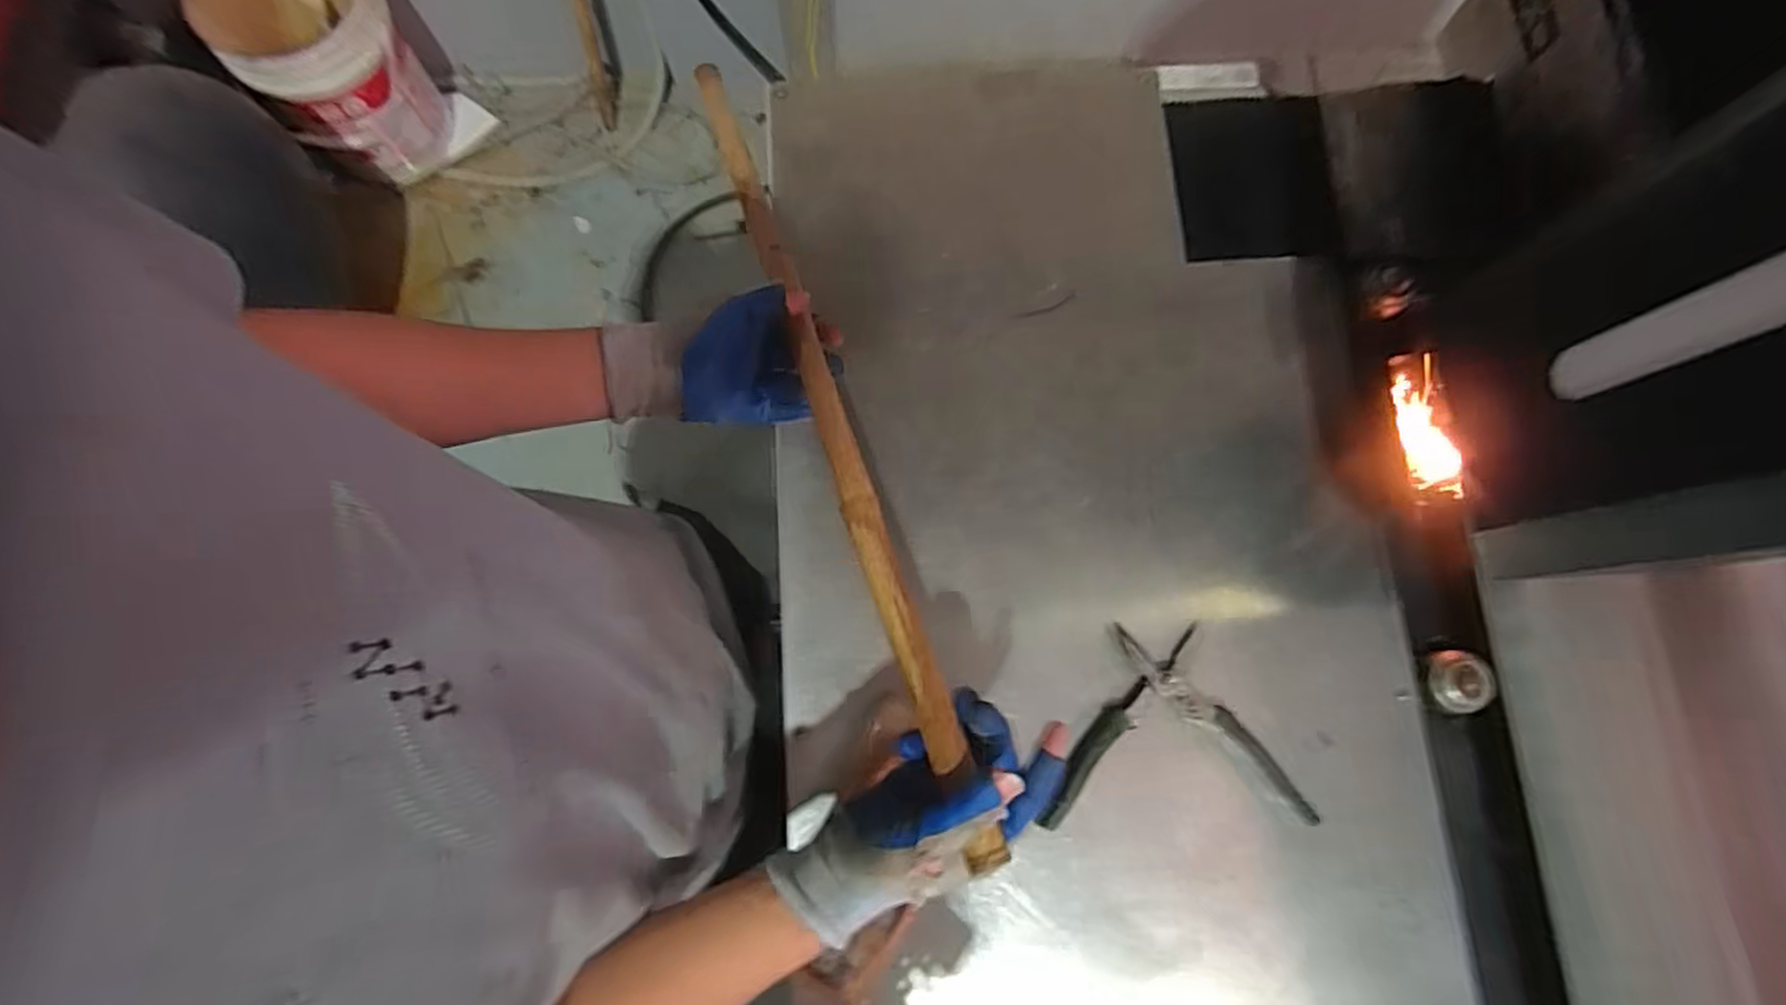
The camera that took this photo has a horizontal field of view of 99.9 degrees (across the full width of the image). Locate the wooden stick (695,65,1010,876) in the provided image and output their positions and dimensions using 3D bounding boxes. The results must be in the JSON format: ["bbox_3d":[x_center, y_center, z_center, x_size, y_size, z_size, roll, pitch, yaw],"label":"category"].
[{"bbox_3d":[-0.053,-0.081,0.536,0.025,0.018,0.672,-19,70,-5],"label":"wooden stick"}]

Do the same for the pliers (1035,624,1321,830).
[{"bbox_3d":[0.216,0.174,0.593,0.200,0.022,0.147,-2,78,-2],"label":"pliers"}]

